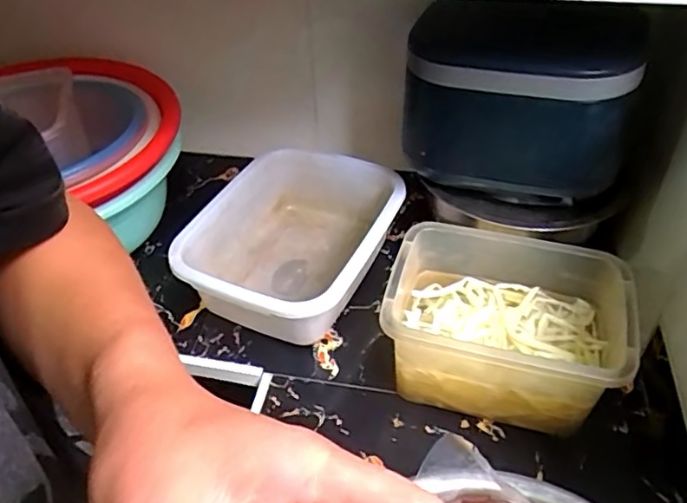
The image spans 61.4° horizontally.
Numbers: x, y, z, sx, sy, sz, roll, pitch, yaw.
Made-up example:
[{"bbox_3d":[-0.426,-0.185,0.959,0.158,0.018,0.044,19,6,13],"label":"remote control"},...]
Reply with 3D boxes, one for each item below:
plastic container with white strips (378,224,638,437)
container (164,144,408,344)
[{"bbox_3d":[0.177,0.097,0.679,0.254,0.174,0.165,14,46,16],"label":"plastic container with white strips"},{"bbox_3d":[-0.080,-0.004,0.854,0.244,0.145,0.304,17,47,18],"label":"container"}]

